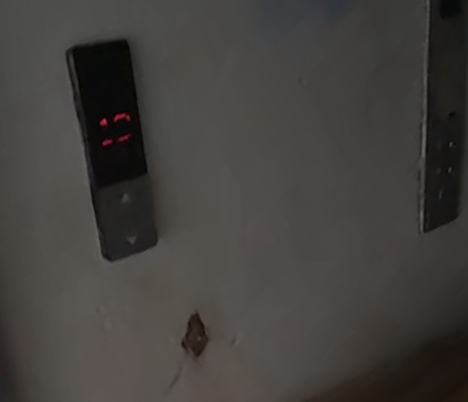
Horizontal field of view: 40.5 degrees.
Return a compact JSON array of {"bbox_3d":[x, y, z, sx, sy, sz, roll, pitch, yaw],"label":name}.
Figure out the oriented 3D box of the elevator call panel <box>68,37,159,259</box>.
[{"bbox_3d":[-0.153,-0.063,0.819,0.084,0.272,0.018,-14,23,-27],"label":"elevator call panel"}]

